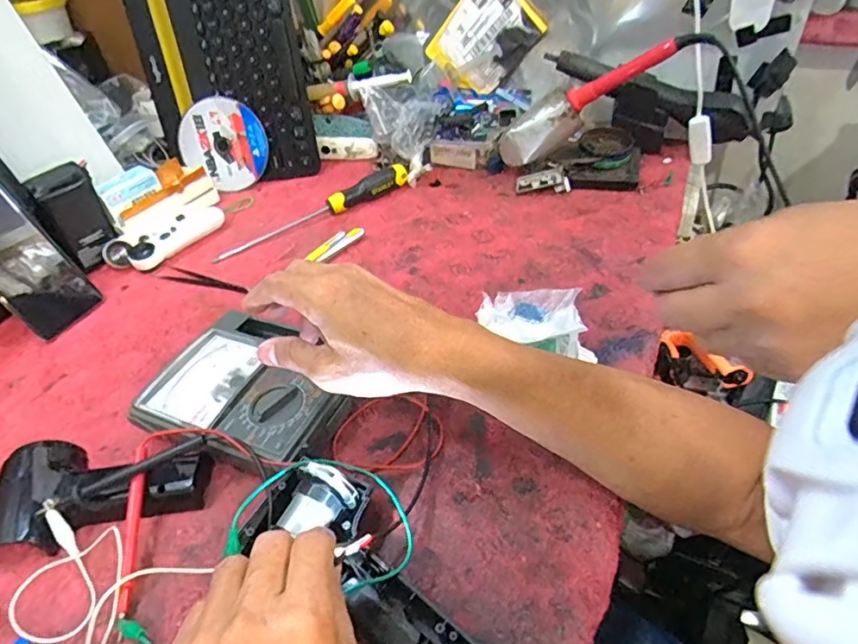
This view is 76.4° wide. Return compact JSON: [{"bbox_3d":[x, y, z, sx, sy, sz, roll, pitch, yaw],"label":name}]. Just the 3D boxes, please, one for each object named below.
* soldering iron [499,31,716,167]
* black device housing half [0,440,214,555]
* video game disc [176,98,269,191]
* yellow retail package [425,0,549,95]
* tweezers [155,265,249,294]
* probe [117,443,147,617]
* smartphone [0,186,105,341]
[{"bbox_3d":[0.176,-0.241,0.592,0.233,0.045,0.060,-28,30,32],"label":"soldering iron"},{"bbox_3d":[-0.233,0.113,0.387,0.145,0.030,0.087,-8,41,-2],"label":"black device housing half"},{"bbox_3d":[-0.263,-0.231,0.704,0.110,0.105,0.005,36,19,-11],"label":"video game disc"},{"bbox_3d":[0.072,-0.377,0.719,0.114,0.137,0.019,51,39,2],"label":"yellow retail package"},{"bbox_3d":[-0.241,-0.043,0.575,0.115,0.007,0.019,14,45,22],"label":"tweezers"},{"bbox_3d":[-0.194,0.133,0.357,0.011,0.013,0.104,-8,61,-2],"label":"probe"},{"bbox_3d":[-0.399,-0.064,0.525,0.007,0.159,0.074,-7,35,40],"label":"smartphone"}]

